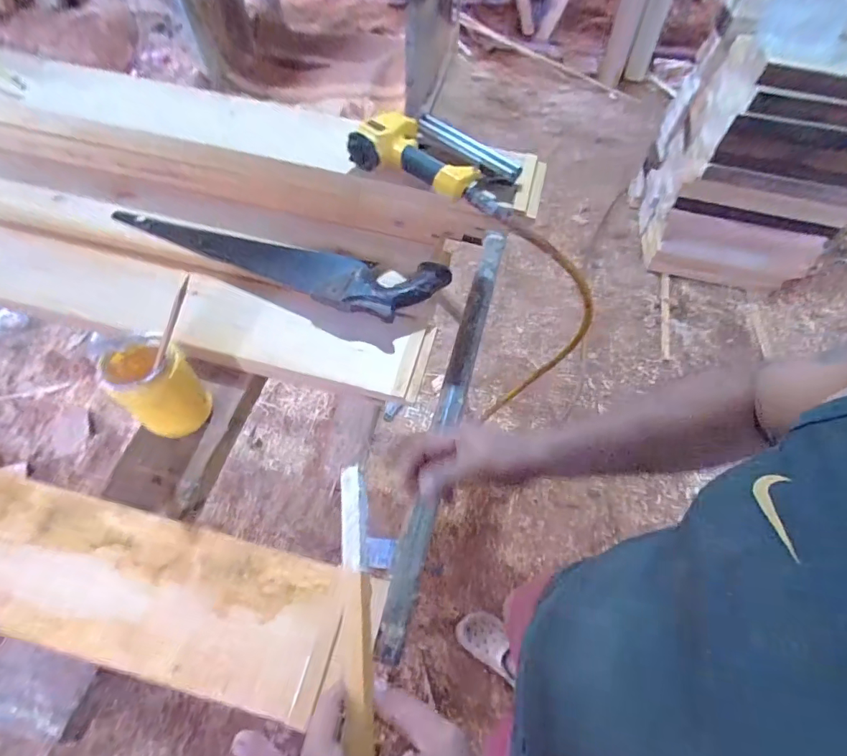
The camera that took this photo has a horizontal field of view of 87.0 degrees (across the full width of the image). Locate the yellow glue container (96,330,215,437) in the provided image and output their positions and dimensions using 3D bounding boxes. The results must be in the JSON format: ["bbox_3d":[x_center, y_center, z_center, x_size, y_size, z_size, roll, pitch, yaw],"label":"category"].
[{"bbox_3d":[-0.371,0.010,0.623,0.113,0.118,0.094,34,64,17],"label":"yellow glue container"}]

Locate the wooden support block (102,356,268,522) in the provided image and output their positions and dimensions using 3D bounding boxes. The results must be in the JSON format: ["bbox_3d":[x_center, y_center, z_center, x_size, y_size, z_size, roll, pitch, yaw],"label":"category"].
[{"bbox_3d":[-0.360,0.086,0.692,0.131,0.038,0.248,16,60,7],"label":"wooden support block"}]

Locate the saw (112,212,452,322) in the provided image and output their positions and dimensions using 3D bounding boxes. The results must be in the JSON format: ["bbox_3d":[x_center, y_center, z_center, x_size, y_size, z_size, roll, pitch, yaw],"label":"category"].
[{"bbox_3d":[-0.264,-0.203,0.757,0.612,0.045,0.120,15,60,7],"label":"saw"}]

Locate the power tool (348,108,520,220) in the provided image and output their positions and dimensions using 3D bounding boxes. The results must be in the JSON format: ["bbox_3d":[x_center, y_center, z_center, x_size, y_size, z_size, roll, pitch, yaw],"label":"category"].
[{"bbox_3d":[0.033,-0.349,0.708,0.266,0.051,0.147,28,62,14],"label":"power tool"}]

